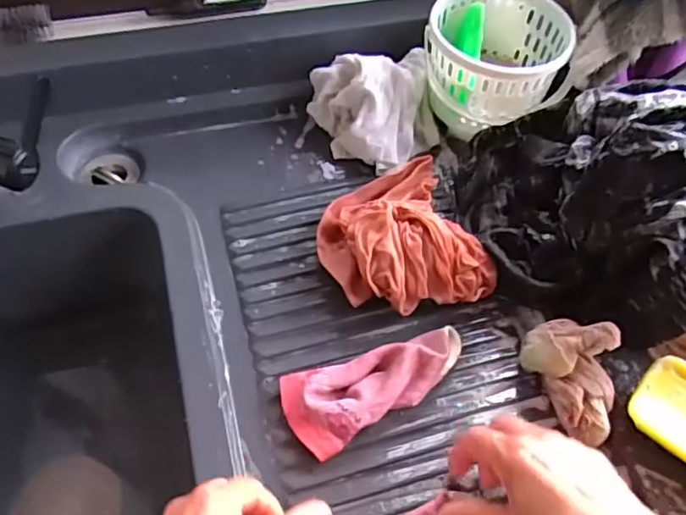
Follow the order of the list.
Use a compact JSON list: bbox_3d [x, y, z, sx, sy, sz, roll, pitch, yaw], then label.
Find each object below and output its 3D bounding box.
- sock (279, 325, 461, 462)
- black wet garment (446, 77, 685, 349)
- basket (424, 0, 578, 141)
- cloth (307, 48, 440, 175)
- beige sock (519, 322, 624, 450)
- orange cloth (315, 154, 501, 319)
[{"bbox_3d":[0.026,0.093,0.476,0.145,0.026,0.063,-24,62,-19],"label":"sock"},{"bbox_3d":[0.243,-0.061,0.511,0.232,0.144,0.245,-12,59,-12],"label":"black wet garment"},{"bbox_3d":[0.154,-0.198,0.627,0.137,0.090,0.138,2,57,-3],"label":"basket"},{"bbox_3d":[0.037,-0.148,0.619,0.122,0.073,0.113,-10,58,-10],"label":"cloth"},{"bbox_3d":[0.178,0.087,0.462,0.044,0.074,0.090,-23,61,-18],"label":"beige sock"},{"bbox_3d":[0.049,-0.018,0.531,0.128,0.068,0.142,-19,60,-16],"label":"orange cloth"}]

